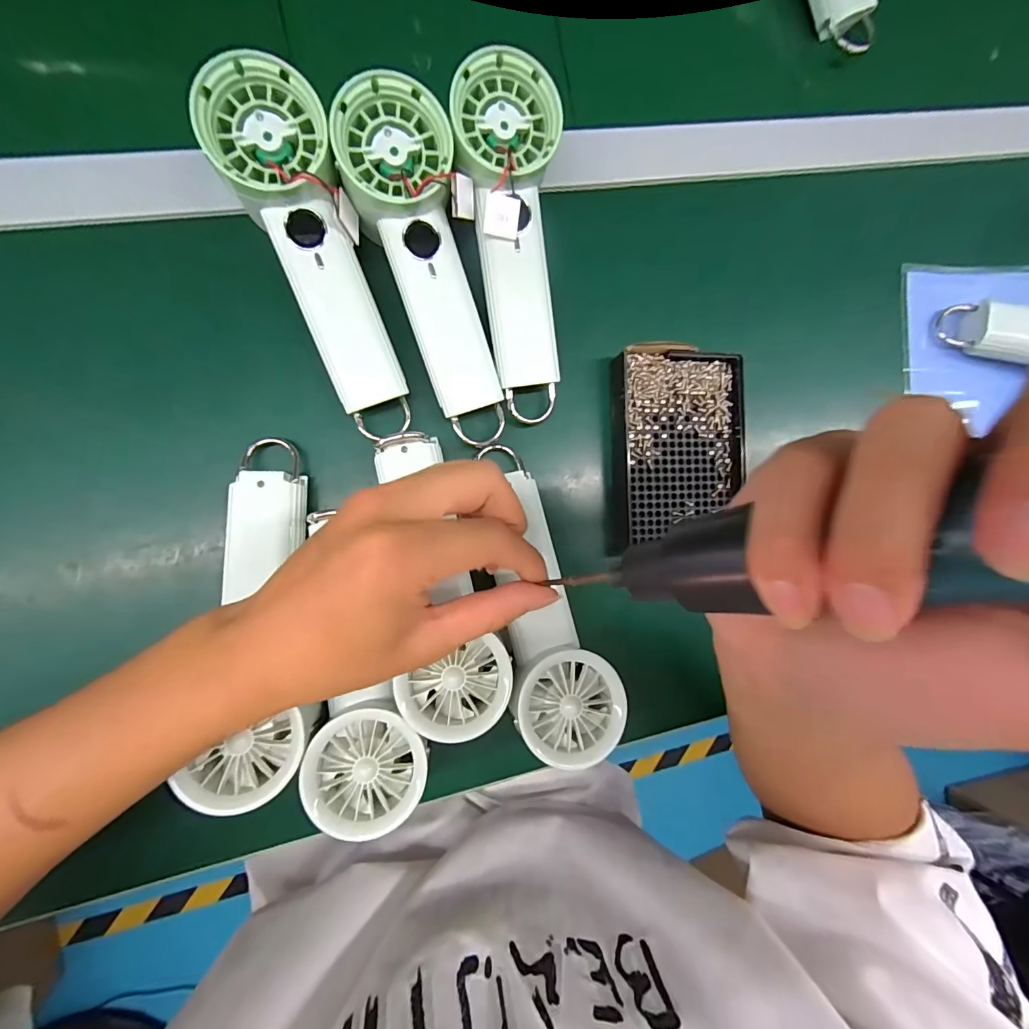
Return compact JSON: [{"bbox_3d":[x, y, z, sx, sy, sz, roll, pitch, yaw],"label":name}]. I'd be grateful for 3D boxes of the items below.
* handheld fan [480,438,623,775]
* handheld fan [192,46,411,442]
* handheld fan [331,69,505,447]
[{"bbox_3d":[0.019,0.046,0.274,0.061,0.024,0.195,-9,75,-9],"label":"handheld fan"},{"bbox_3d":[-0.111,-0.143,0.256,0.058,0.030,0.192,-23,106,-9],"label":"handheld fan"},{"bbox_3d":[-0.049,-0.141,0.270,0.067,0.028,0.194,-19,106,-9],"label":"handheld fan"}]

